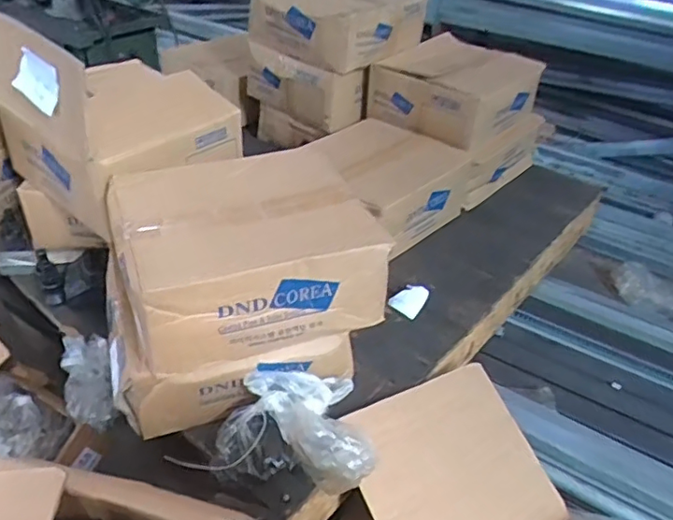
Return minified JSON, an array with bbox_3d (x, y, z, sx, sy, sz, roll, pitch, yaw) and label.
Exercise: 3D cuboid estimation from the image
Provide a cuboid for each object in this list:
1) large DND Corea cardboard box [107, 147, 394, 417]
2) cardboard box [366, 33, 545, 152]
[{"bbox_3d":[-0.140,-0.006,0.813,0.337,0.177,0.283,-9,37,-19],"label":"large DND Corea cardboard box"},{"bbox_3d":[0.272,-0.401,1.380,0.320,0.134,0.304,29,41,30],"label":"cardboard box"}]

